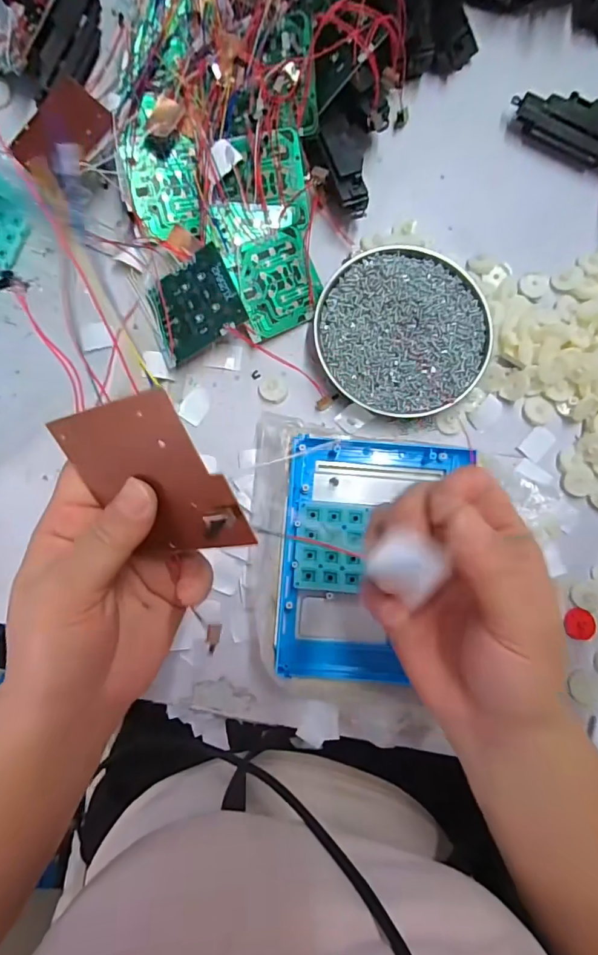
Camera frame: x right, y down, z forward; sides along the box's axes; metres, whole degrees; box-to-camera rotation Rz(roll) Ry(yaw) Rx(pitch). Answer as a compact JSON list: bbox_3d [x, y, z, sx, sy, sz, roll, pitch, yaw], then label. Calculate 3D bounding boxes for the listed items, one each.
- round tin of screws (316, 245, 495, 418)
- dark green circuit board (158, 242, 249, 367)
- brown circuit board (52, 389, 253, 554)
[{"bbox_3d":[0.081,-0.116,0.366,0.132,0.030,0.132,0,83,-2],"label":"round tin of screws"},{"bbox_3d":[-0.080,-0.134,0.355,0.066,0.007,0.068,-28,80,11],"label":"dark green circuit board"},{"bbox_3d":[-0.062,0.003,0.188,0.072,0.008,0.069,-9,117,30],"label":"brown circuit board"}]

